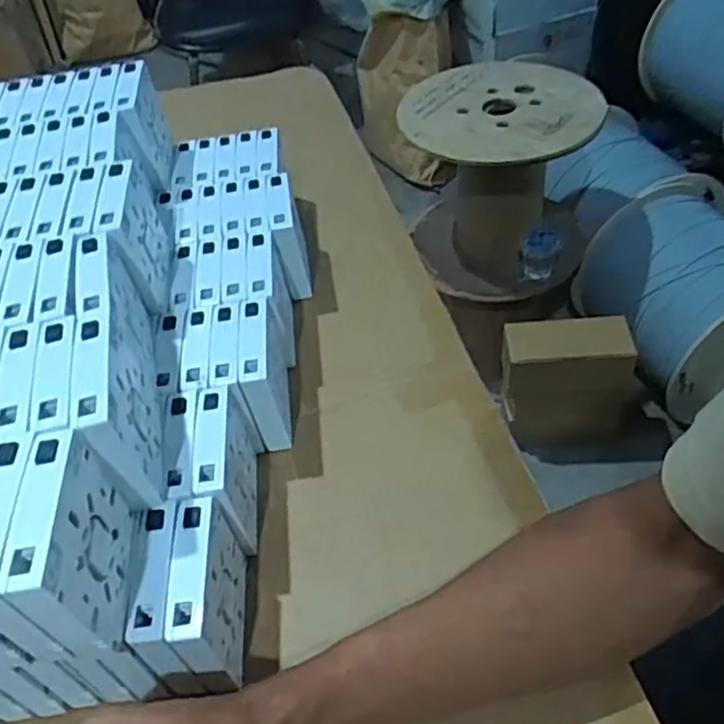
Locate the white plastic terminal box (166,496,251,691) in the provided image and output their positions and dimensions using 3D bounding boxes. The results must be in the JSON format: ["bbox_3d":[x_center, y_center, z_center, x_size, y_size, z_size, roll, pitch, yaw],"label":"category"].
[{"bbox_3d":[-0.091,0.140,0.416,0.026,0.080,0.093,-6,47,2],"label":"white plastic terminal box"}]

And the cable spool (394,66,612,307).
[{"bbox_3d":[0.248,-0.337,1.268,0.339,0.299,0.341,6,48,13],"label":"cable spool"}]

